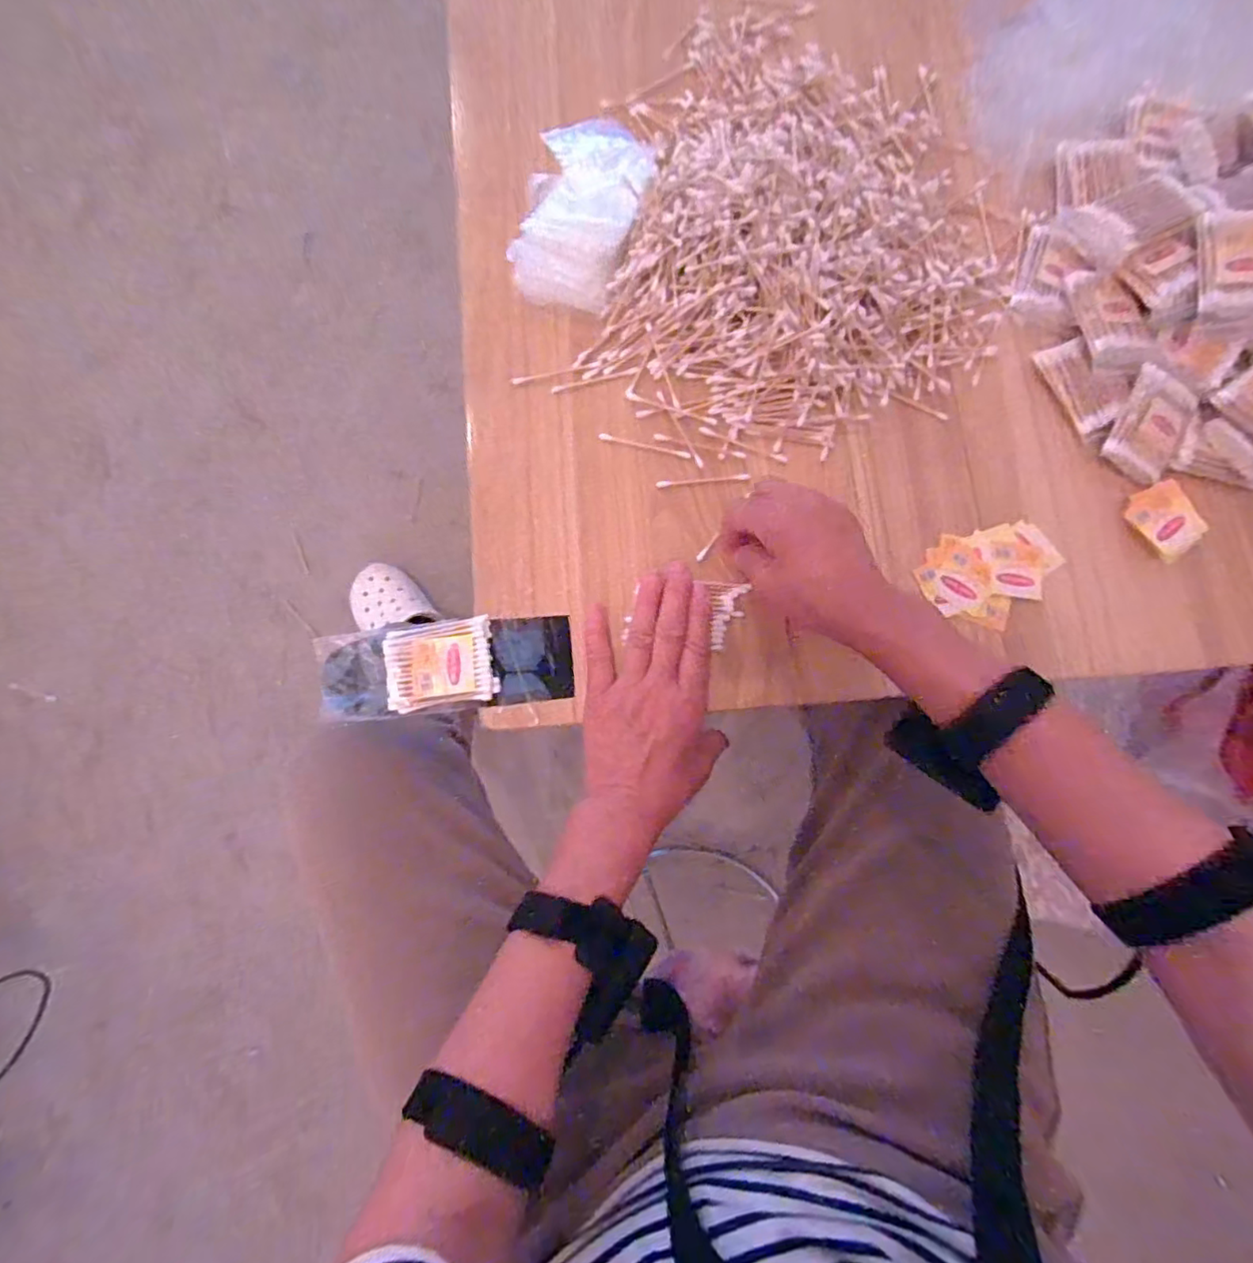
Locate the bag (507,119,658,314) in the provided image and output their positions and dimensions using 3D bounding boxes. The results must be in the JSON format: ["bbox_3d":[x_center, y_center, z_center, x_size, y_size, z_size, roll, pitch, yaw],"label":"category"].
[{"bbox_3d":[-0.037,-0.341,0.486,0.092,0.032,0.174,14,80,1],"label":"bag"}]

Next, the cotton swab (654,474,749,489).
[{"bbox_3d":[0.058,-0.116,0.461,0.071,0.004,0.006,-6,80,-2],"label":"cotton swab"}]

